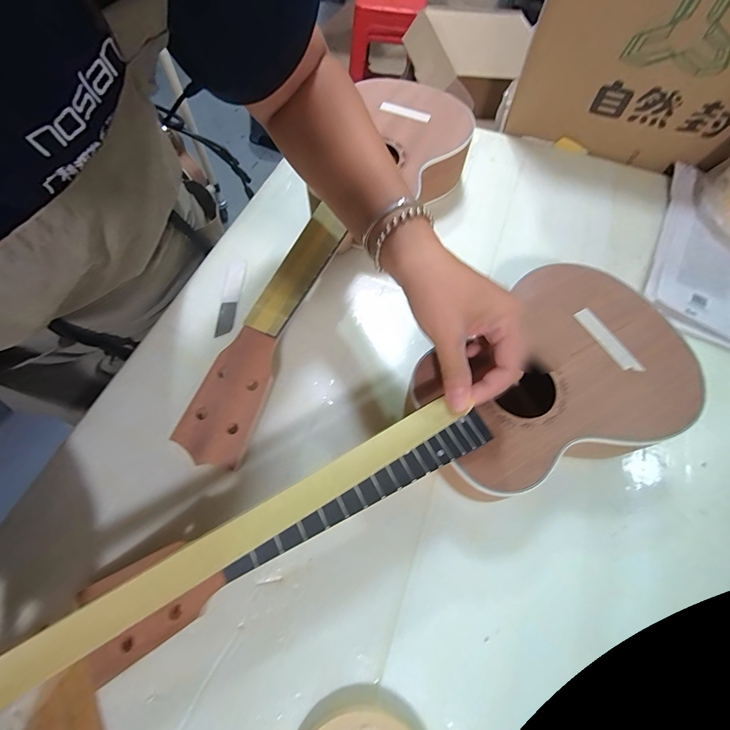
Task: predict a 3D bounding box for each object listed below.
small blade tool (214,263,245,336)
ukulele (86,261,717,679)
[{"bbox_3d":[-0.150,-0.076,0.405,0.018,0.004,0.097,2,63,0],"label":"small blade tool"},{"bbox_3d":[0.032,0.076,0.295,0.501,0.077,0.164,-26,67,-13],"label":"ukulele"}]

